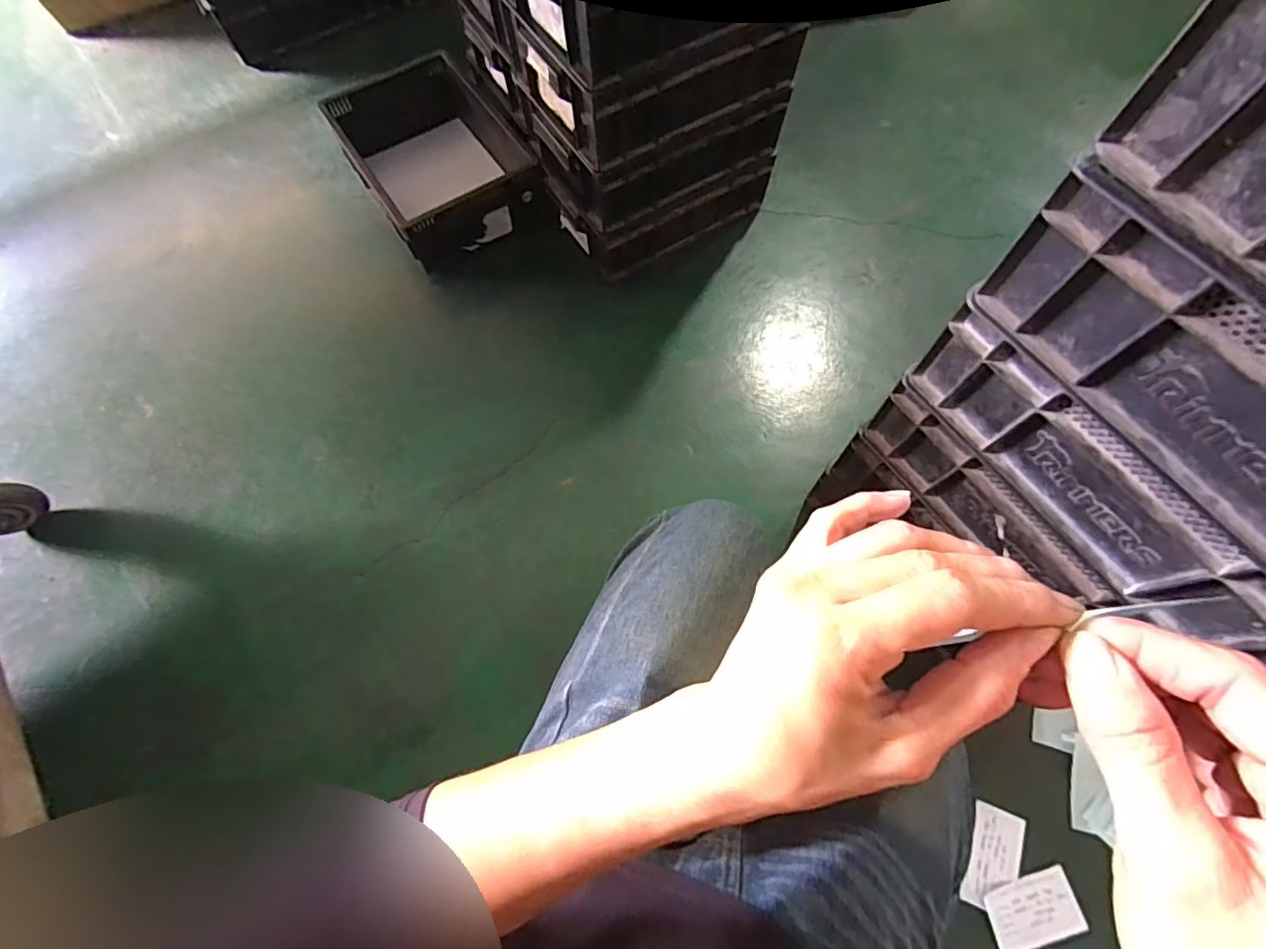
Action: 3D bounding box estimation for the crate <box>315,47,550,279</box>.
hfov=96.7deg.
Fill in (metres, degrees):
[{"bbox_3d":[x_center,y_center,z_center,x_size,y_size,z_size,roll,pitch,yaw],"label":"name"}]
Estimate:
[{"bbox_3d":[-0.343,-0.546,0.997,0.260,0.115,0.370,-31,71,-11],"label":"crate"}]

